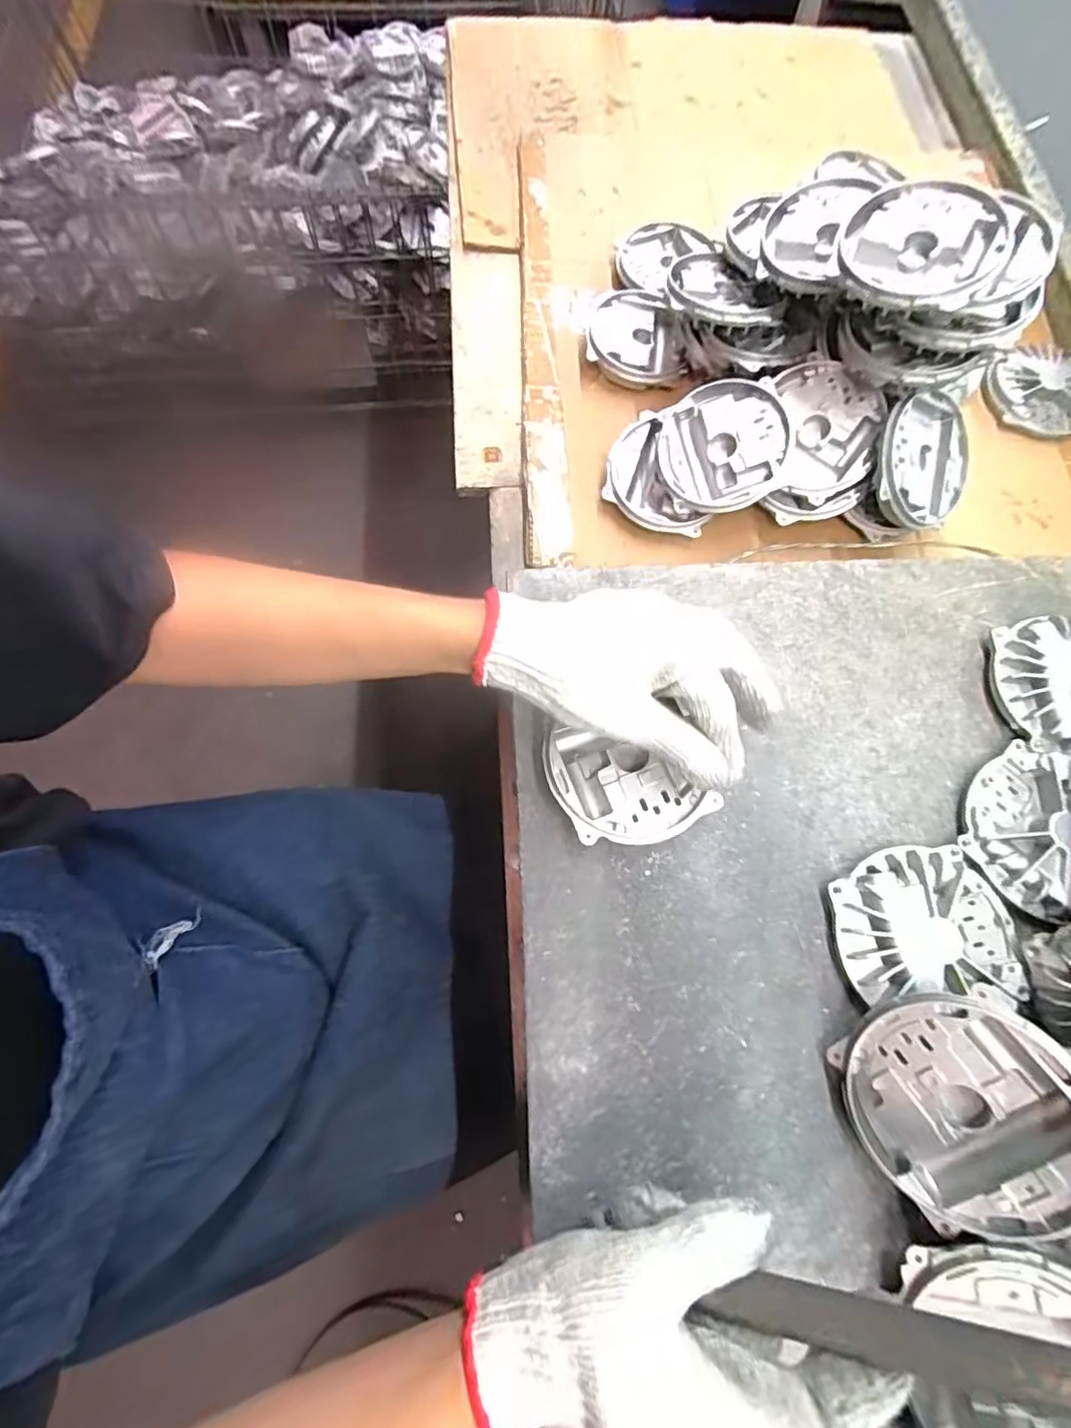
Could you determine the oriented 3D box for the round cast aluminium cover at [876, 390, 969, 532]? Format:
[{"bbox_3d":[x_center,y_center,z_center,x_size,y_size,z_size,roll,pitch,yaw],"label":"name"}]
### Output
[{"bbox_3d":[0.326,-0.213,0.496,0.106,0.012,0.106,-4,98,-27],"label":"round cast aluminium cover"}]

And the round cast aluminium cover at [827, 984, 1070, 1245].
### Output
[{"bbox_3d":[0.222,0.203,0.305,0.107,0.017,0.106,-5,81,32],"label":"round cast aluminium cover"}]

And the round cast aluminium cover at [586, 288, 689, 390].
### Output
[{"bbox_3d":[0.100,-0.374,0.586,0.094,0.029,0.105,4,71,-1],"label":"round cast aluminium cover"}]

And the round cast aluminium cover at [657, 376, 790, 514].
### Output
[{"bbox_3d":[0.159,-0.226,0.501,0.102,0.018,0.106,-1,86,17],"label":"round cast aluminium cover"}]

